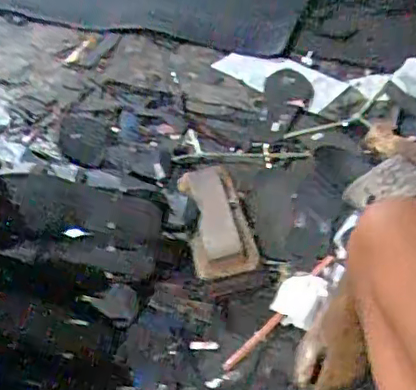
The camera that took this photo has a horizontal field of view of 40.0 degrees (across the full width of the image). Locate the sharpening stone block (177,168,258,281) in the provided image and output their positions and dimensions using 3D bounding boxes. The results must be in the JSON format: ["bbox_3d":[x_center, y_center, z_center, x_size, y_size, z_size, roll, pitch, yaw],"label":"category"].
[{"bbox_3d":[0.016,0.038,0.845,0.093,0.053,0.188,-9,45,-7],"label":"sharpening stone block"}]

